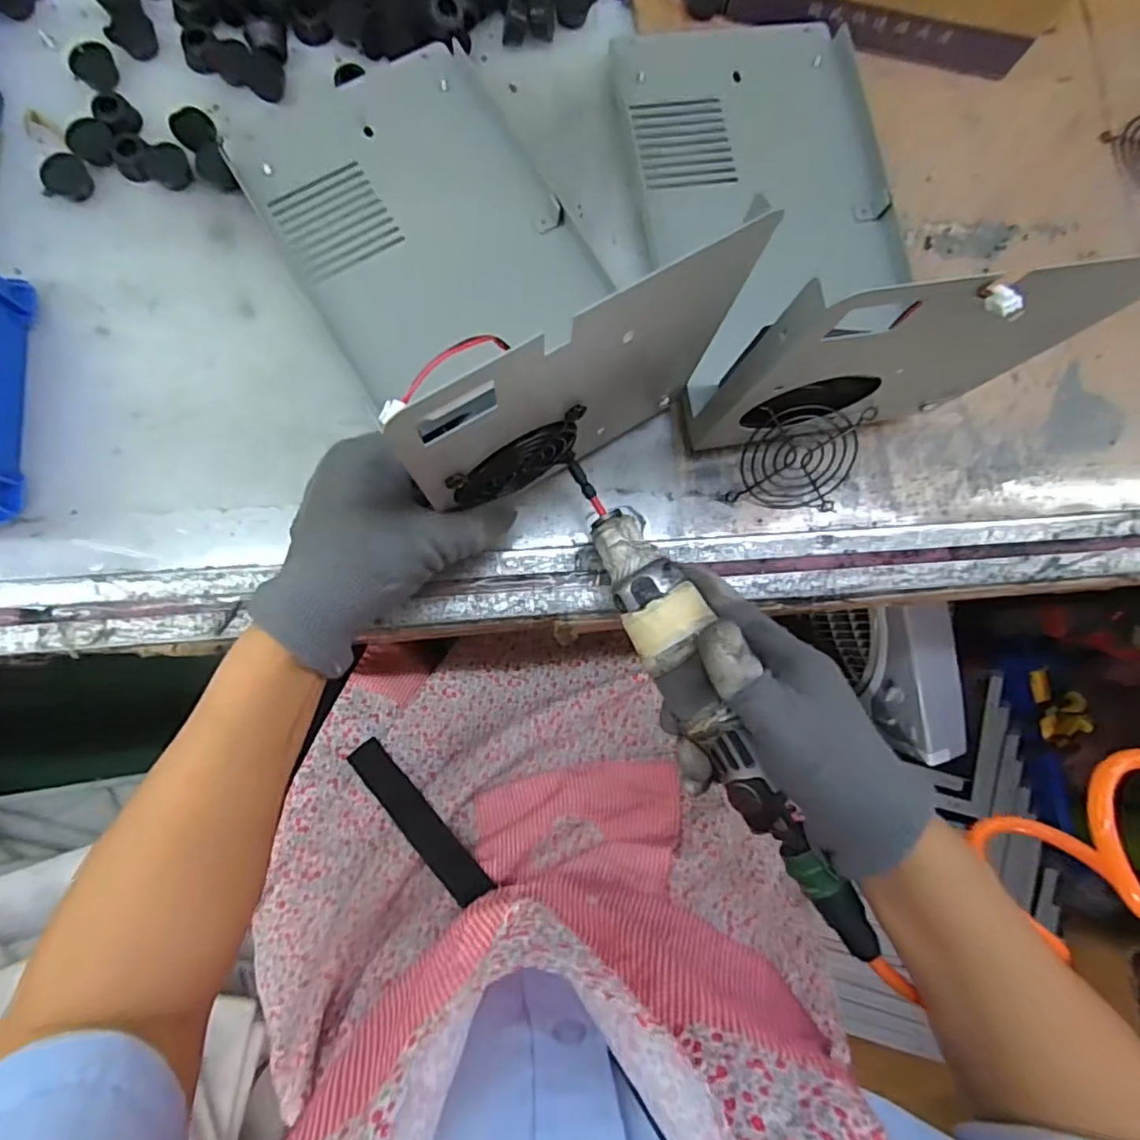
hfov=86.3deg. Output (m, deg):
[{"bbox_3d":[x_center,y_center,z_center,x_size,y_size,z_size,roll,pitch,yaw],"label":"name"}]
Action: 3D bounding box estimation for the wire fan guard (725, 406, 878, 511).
[{"bbox_3d":[0.133,-0.066,0.356,0.070,0.064,0.013,-2,40,-5],"label":"wire fan guard"}]

